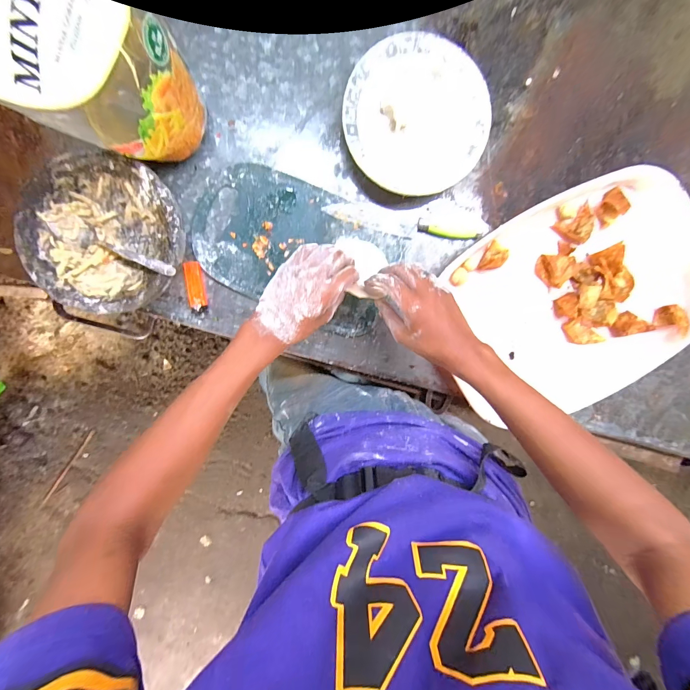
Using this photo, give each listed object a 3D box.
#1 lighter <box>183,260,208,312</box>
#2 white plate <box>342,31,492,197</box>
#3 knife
[{"bbox_3d":[-0.219,-0.085,0.494,0.023,0.010,0.072,-6,98,-2],"label":"lighter"},{"bbox_3d":[0.101,-0.314,0.472,0.195,0.046,0.194,0,97,-3],"label":"white plate"},{"bbox_3d":[0.093,-0.183,0.503,0.237,0.016,0.041,8,97,-4],"label":"knife"}]

